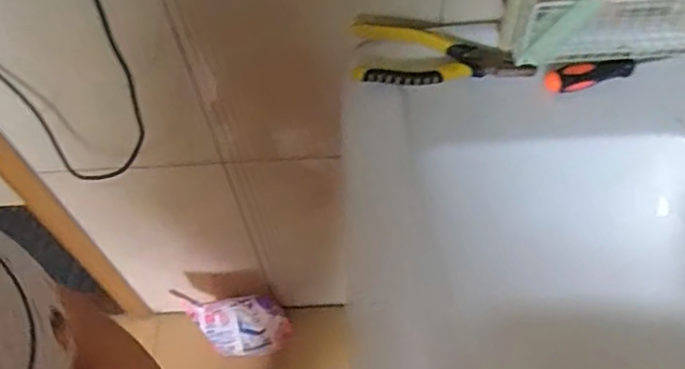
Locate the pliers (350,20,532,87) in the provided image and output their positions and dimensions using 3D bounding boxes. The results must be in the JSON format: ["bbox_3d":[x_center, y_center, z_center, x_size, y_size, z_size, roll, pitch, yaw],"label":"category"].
[{"bbox_3d":[0.101,-0.133,0.622,0.186,0.031,0.095,4,58,6],"label":"pliers"}]

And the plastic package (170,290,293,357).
[{"bbox_3d":[-0.225,0.302,1.261,0.210,0.247,0.074,0,57,3],"label":"plastic package"}]

